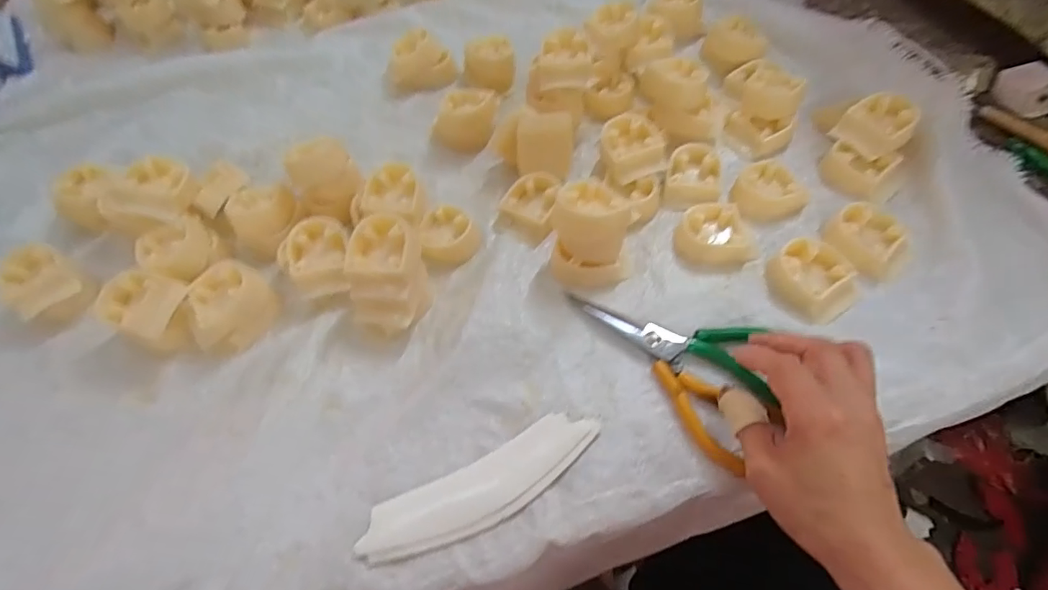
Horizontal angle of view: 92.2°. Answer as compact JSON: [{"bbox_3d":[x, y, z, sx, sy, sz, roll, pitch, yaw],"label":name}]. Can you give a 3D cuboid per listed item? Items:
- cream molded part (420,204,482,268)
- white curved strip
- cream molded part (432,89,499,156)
[{"bbox_3d":[-0.063,-0.053,0.423,0.047,0.021,0.052,-15,59,-5],"label":"cream molded part"},{"bbox_3d":[-0.025,0.121,0.317,0.158,0.008,0.040,-26,60,-11],"label":"white curved strip"},{"bbox_3d":[-0.058,-0.170,0.490,0.061,0.039,0.049,10,60,10],"label":"cream molded part"}]

